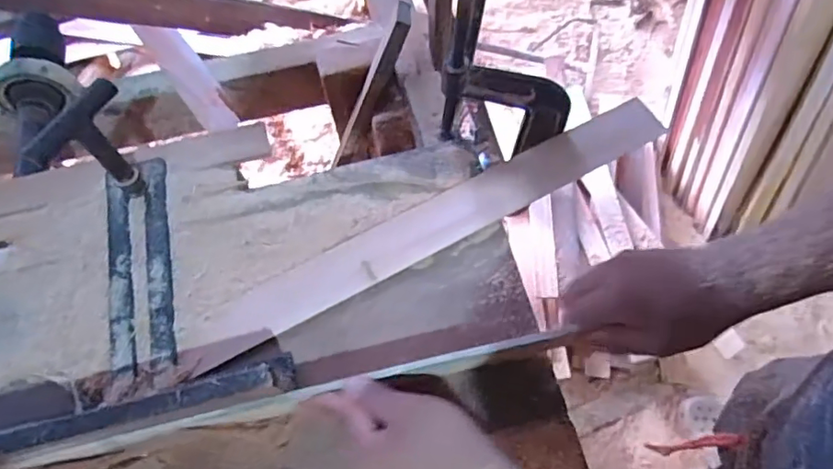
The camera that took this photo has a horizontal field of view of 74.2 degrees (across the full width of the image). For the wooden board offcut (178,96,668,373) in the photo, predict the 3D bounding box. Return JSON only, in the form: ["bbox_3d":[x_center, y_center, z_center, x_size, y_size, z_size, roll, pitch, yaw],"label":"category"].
[{"bbox_3d":[0.023,-0.013,0.555,0.528,0.006,0.057,-27,67,-9],"label":"wooden board offcut"}]

